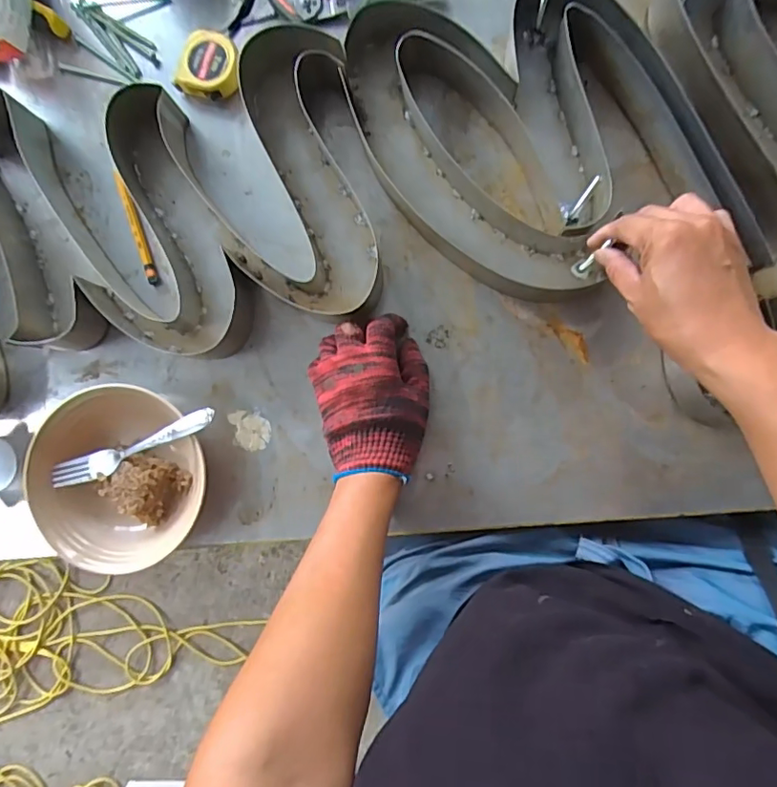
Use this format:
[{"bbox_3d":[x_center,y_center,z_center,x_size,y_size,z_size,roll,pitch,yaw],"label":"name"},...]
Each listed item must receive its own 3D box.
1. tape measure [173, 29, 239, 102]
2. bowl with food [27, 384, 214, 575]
[{"bbox_3d":[-0.176,-0.327,0.538,0.060,0.028,0.058,14,90,6],"label":"tape measure"},{"bbox_3d":[-0.245,0.075,0.505,0.161,0.073,0.153,0,88,6],"label":"bowl with food"}]

